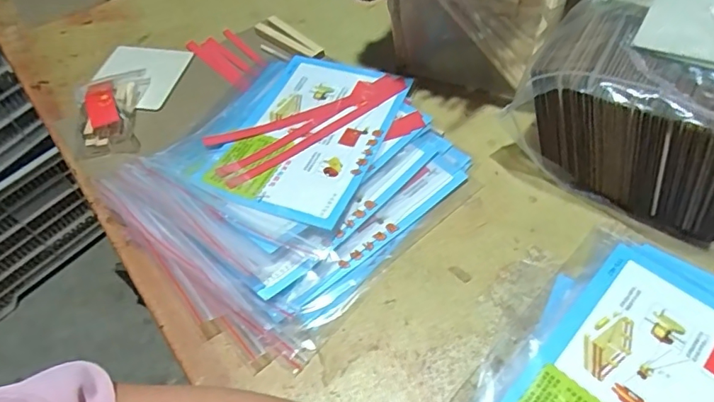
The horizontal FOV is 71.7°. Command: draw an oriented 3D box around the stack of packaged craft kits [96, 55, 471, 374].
[{"bbox_3d":[-0.059,-0.037,0.459,0.259,0.040,0.302,31,61,26],"label":"stack of packaged craft kits"}]

